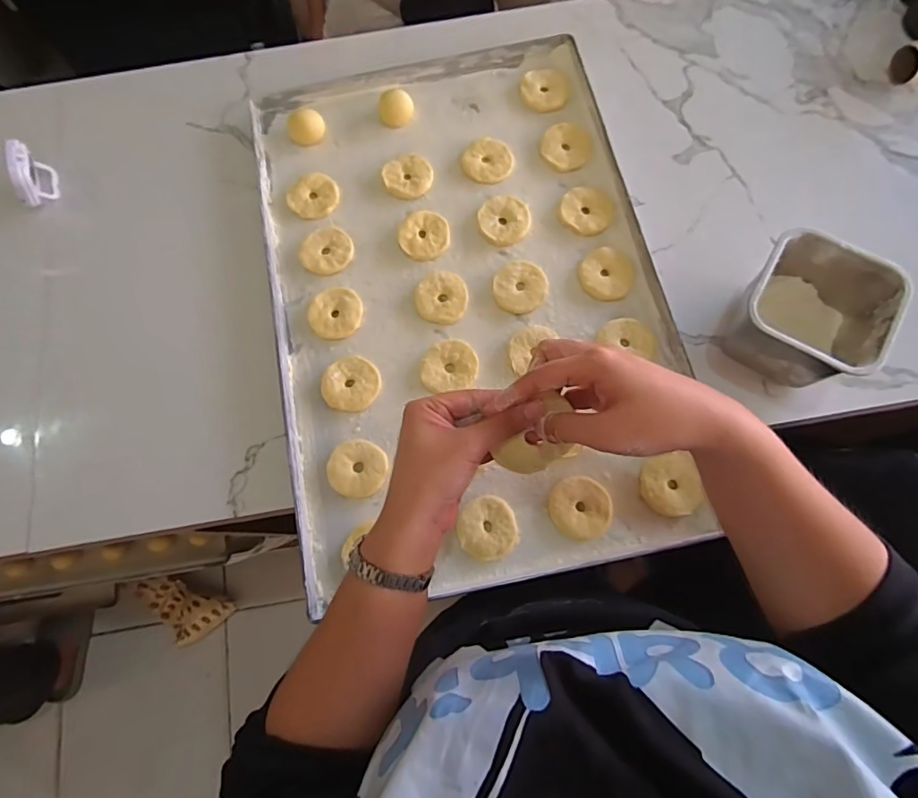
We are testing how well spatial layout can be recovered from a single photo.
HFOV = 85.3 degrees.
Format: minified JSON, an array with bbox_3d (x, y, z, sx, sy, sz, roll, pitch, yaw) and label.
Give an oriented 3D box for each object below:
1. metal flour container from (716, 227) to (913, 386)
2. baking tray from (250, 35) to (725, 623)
[{"bbox_3d":[0.334,-0.077,0.487,0.118,0.092,0.118,29,77,10],"label":"metal flour container"},{"bbox_3d":[0.004,-0.123,0.545,0.408,0.019,0.609,-11,74,-1],"label":"baking tray"}]

